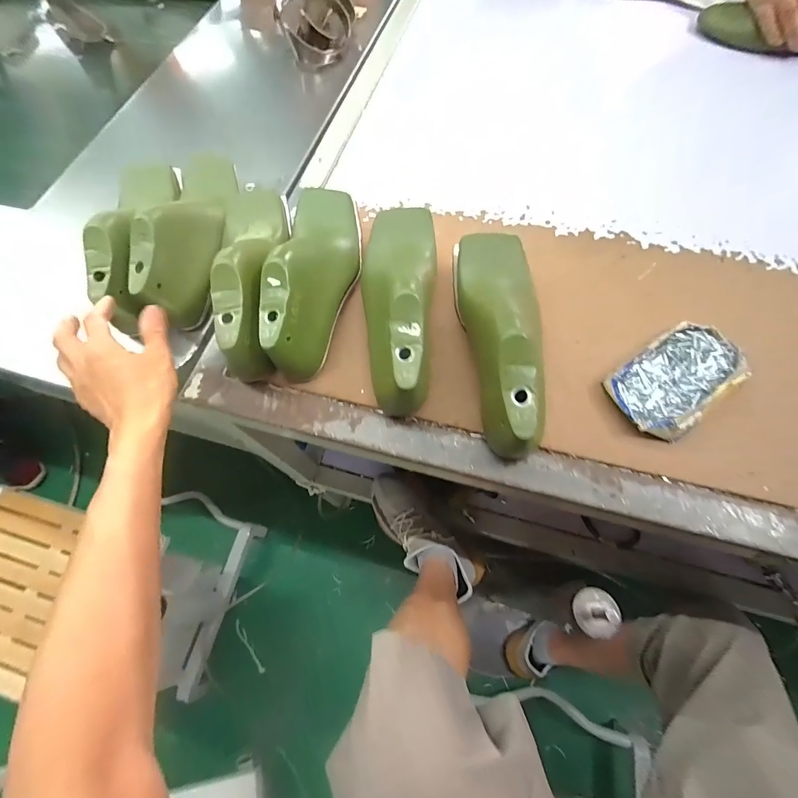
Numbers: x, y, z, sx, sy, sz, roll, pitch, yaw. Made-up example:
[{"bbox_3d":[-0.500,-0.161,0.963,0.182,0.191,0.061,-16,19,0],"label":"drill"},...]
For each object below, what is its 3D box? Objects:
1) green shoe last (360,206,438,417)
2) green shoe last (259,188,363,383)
[{"bbox_3d":[-0.001,-0.108,0.390,0.081,0.087,0.243,1,66,5],"label":"green shoe last"},{"bbox_3d":[-0.088,-0.136,0.415,0.077,0.092,0.240,-1,66,4],"label":"green shoe last"}]

